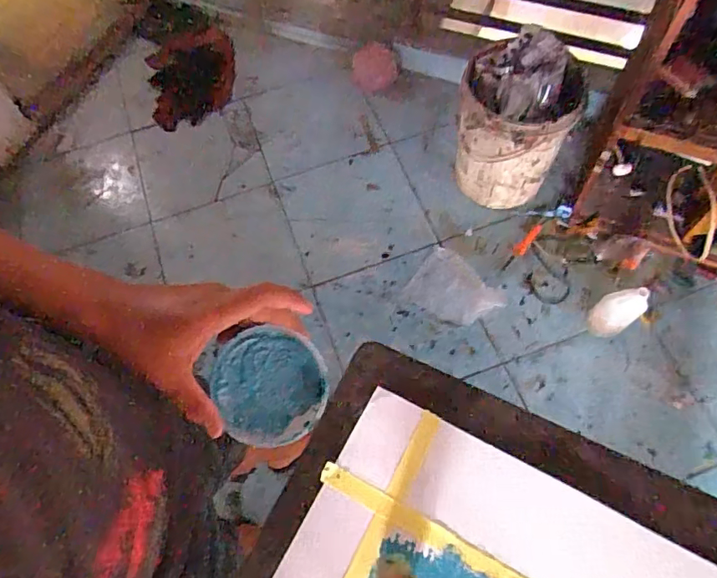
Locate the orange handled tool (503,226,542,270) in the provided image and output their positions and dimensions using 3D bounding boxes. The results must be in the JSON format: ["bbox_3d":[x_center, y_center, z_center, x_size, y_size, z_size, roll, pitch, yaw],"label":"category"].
[{"bbox_3d":[0.463,-0.121,1.418,0.034,0.028,0.175,40,72,20],"label":"orange handled tool"}]

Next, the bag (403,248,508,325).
[{"bbox_3d":[0.264,-0.007,1.351,0.240,0.074,0.189,34,70,18],"label":"bag"}]

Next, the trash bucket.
[{"bbox_3d":[0.396,-0.425,1.335,0.255,0.417,0.248,-1,64,3],"label":"trash bucket"}]

